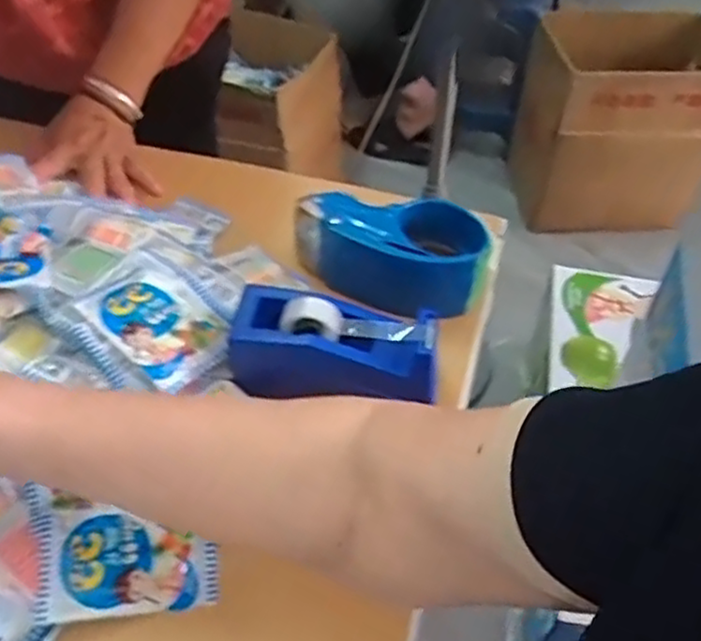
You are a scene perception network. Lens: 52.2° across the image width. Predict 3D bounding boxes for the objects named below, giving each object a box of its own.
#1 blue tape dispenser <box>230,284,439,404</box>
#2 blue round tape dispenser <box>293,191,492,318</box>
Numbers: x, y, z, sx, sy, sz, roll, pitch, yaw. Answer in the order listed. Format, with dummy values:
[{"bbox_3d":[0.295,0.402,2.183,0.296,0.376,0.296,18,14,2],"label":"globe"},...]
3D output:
[{"bbox_3d":[-0.012,0.018,0.523,0.147,0.065,0.061,6,49,4],"label":"blue tape dispenser"},{"bbox_3d":[0.033,-0.058,0.606,0.165,0.071,0.073,2,48,1],"label":"blue round tape dispenser"}]

